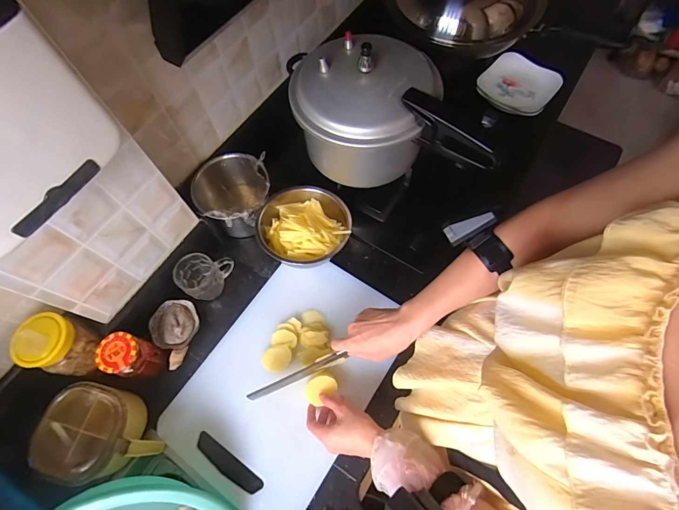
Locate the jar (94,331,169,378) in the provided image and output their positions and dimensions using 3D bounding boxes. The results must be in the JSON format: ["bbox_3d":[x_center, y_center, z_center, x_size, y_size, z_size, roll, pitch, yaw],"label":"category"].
[{"bbox_3d":[-0.358,0.177,0.616,0.073,0.088,0.063,14,68,8],"label":"jar"}]

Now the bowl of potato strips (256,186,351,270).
[{"bbox_3d":[-0.076,-0.054,0.732,0.190,0.087,0.182,-1,66,2],"label":"bowl of potato strips"}]

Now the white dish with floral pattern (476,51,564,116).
[{"bbox_3d":[0.458,-0.435,0.900,0.172,0.039,0.190,36,72,16],"label":"white dish with floral pattern"}]

